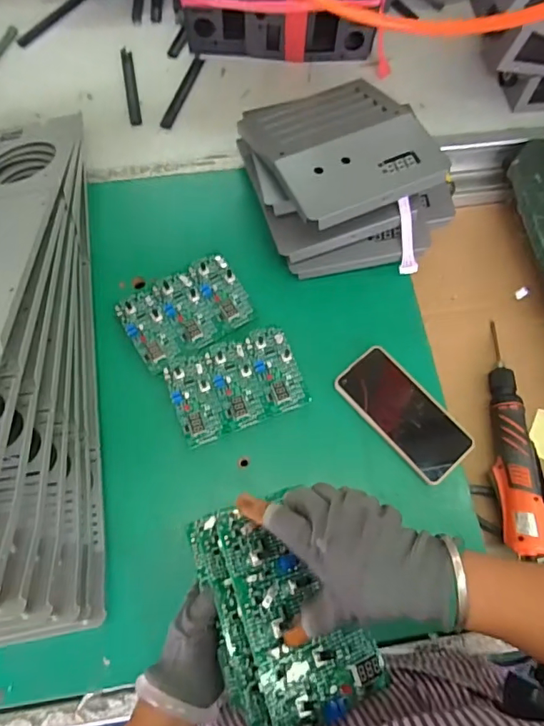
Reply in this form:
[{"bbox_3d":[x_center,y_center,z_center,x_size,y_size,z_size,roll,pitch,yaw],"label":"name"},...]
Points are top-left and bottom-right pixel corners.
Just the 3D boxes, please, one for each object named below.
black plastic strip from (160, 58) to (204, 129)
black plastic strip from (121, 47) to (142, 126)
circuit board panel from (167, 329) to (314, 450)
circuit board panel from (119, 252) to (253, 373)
[{"bbox_3d":[-0.132,-0.404,0.724,0.018,0.007,0.146,17,71,4],"label":"black plastic strip"},{"bbox_3d":[-0.210,-0.412,0.722,0.016,0.004,0.151,-11,71,-5],"label":"black plastic strip"},{"bbox_3d":[-0.040,0.023,0.556,0.144,0.016,0.100,-21,72,-8],"label":"circuit board panel"},{"bbox_3d":[-0.103,-0.064,0.584,0.143,0.010,0.099,-28,74,-11],"label":"circuit board panel"}]

